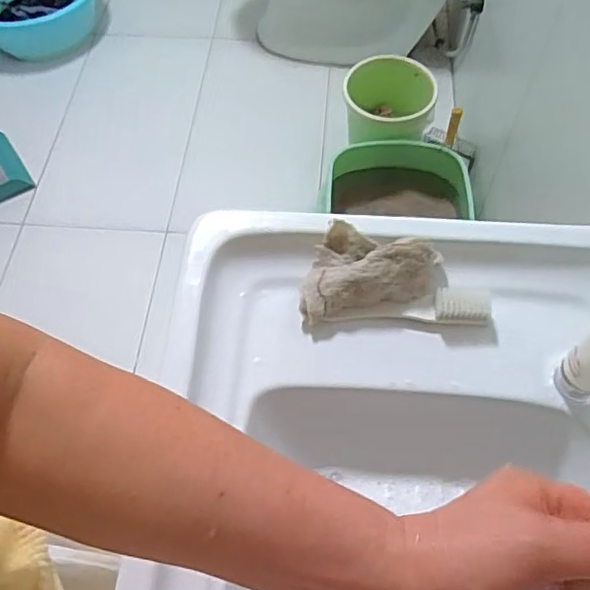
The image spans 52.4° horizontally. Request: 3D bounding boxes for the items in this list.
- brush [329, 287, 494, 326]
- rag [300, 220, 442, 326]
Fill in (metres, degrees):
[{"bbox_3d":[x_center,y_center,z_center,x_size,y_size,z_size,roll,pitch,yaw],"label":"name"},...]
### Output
[{"bbox_3d":[0.104,0.017,0.526,0.147,0.024,0.032,-8,61,-2],"label":"brush"},{"bbox_3d":[0.064,-0.030,0.534,0.127,0.042,0.080,-10,61,-3],"label":"rag"}]

